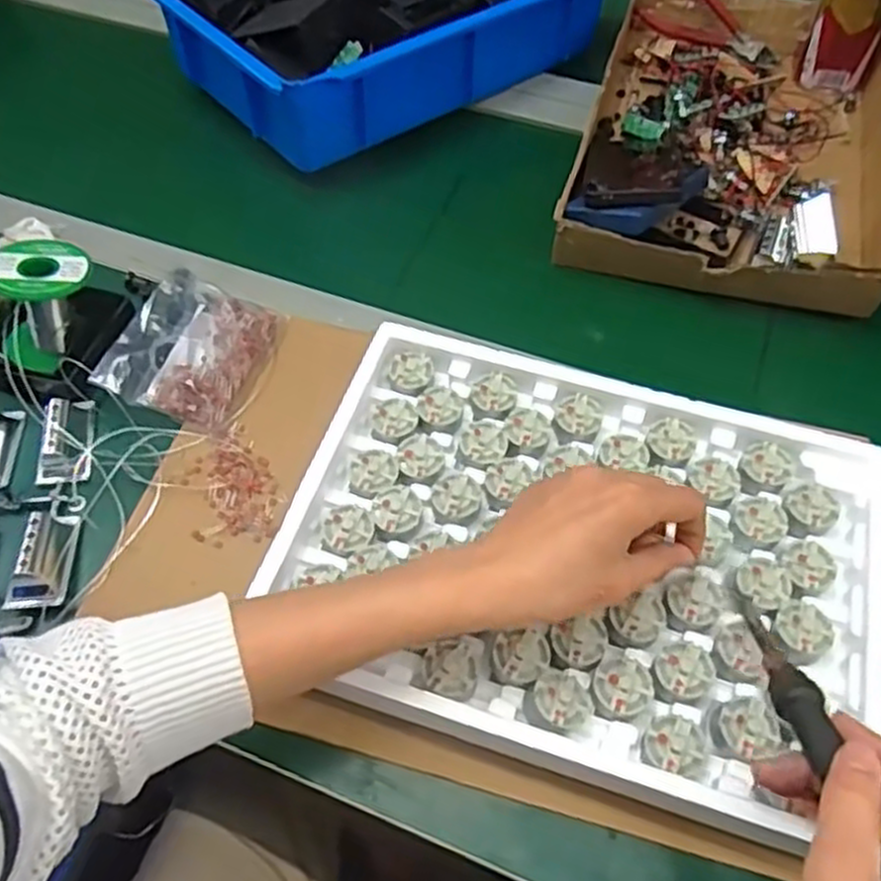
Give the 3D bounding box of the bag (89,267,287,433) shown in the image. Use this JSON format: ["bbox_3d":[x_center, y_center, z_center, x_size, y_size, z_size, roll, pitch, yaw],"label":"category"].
[{"bbox_3d":[-0.183,-0.067,0.570,0.096,0.015,0.118,26,58,-5],"label":"bag"}]

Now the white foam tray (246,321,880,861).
[{"bbox_3d":[0.084,0.065,0.464,0.338,0.033,0.250,15,57,11],"label":"white foam tray"}]

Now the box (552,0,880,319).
[{"bbox_3d":[0.281,-0.294,0.719,0.270,0.061,0.424,14,57,10],"label":"box"}]

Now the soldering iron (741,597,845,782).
[{"bbox_3d":[0.172,0.149,0.328,0.019,0.023,0.203,-5,36,-3],"label":"soldering iron"}]

